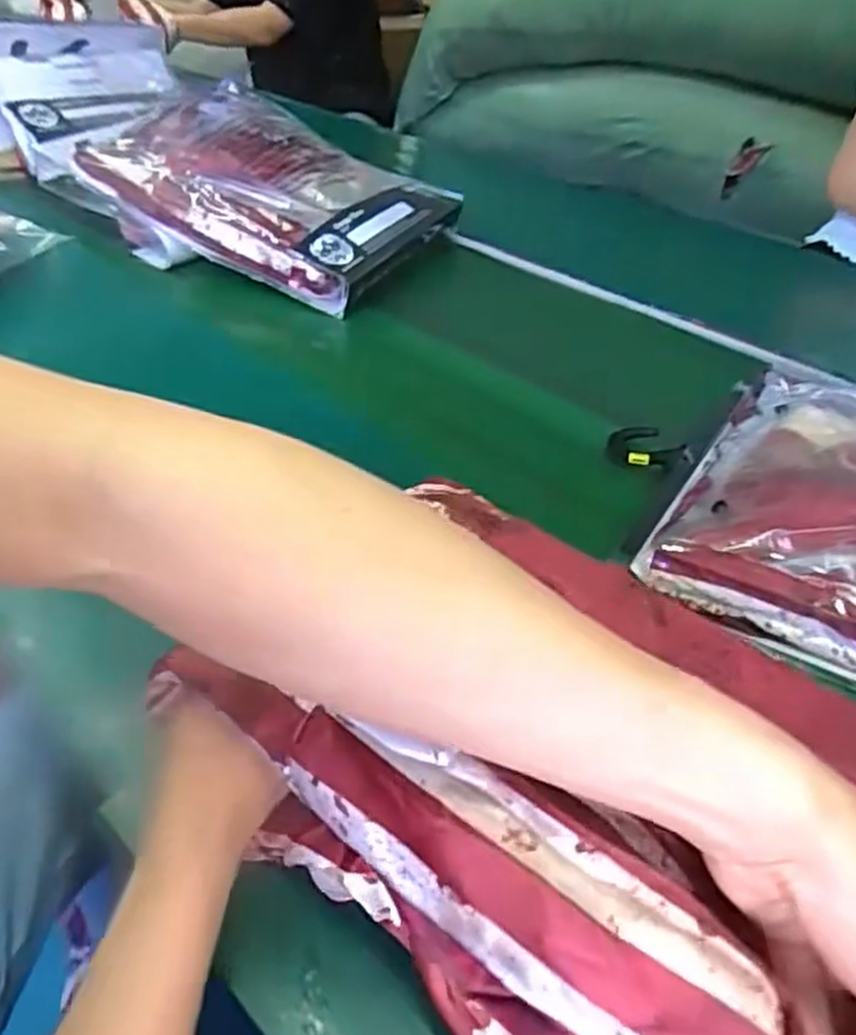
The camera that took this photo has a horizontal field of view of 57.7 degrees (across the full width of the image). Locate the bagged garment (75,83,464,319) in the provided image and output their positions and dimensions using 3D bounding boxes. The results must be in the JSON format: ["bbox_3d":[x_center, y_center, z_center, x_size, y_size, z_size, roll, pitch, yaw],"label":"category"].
[{"bbox_3d":[-0.181,-0.426,0.981,0.382,0.066,0.288,32,56,11],"label":"bagged garment"}]

